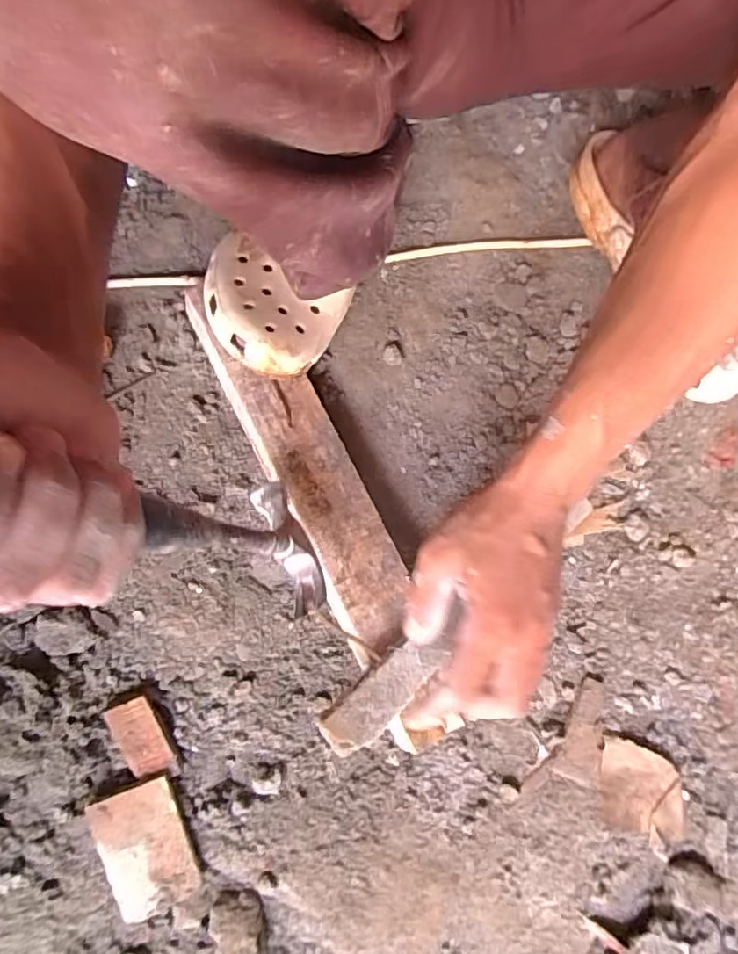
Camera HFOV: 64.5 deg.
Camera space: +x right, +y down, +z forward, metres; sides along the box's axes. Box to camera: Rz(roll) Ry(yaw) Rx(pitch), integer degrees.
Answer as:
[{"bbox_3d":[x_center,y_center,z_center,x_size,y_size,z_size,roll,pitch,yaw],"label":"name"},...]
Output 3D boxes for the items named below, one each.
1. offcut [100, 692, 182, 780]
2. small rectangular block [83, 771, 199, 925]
[{"bbox_3d":[-0.173,0.201,0.447,0.035,0.008,0.068,-24,99,-9],"label":"offcut"},{"bbox_3d":[-0.170,0.283,0.444,0.063,0.005,0.097,-16,93,-7],"label":"small rectangular block"}]

